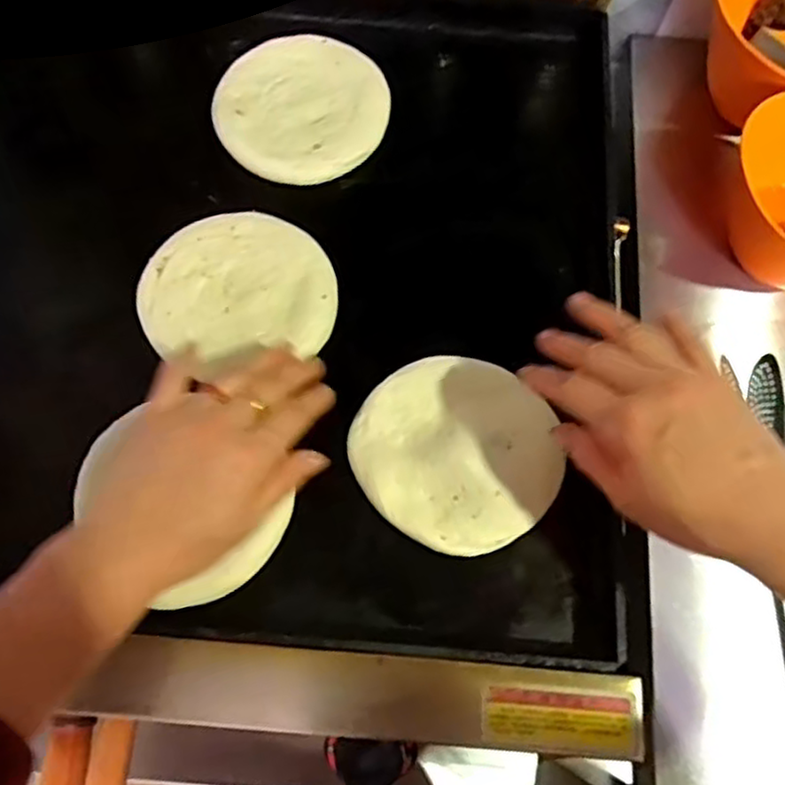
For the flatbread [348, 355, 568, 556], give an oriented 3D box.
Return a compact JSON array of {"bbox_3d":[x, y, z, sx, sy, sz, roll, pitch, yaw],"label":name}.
[{"bbox_3d":[0.040,0.036,0.446,0.115,0.017,0.124,-37,72,-6],"label":"flatbread"}]

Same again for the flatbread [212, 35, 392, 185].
[{"bbox_3d":[-0.068,-0.214,0.530,0.124,0.011,0.123,0,73,-1],"label":"flatbread"}]

